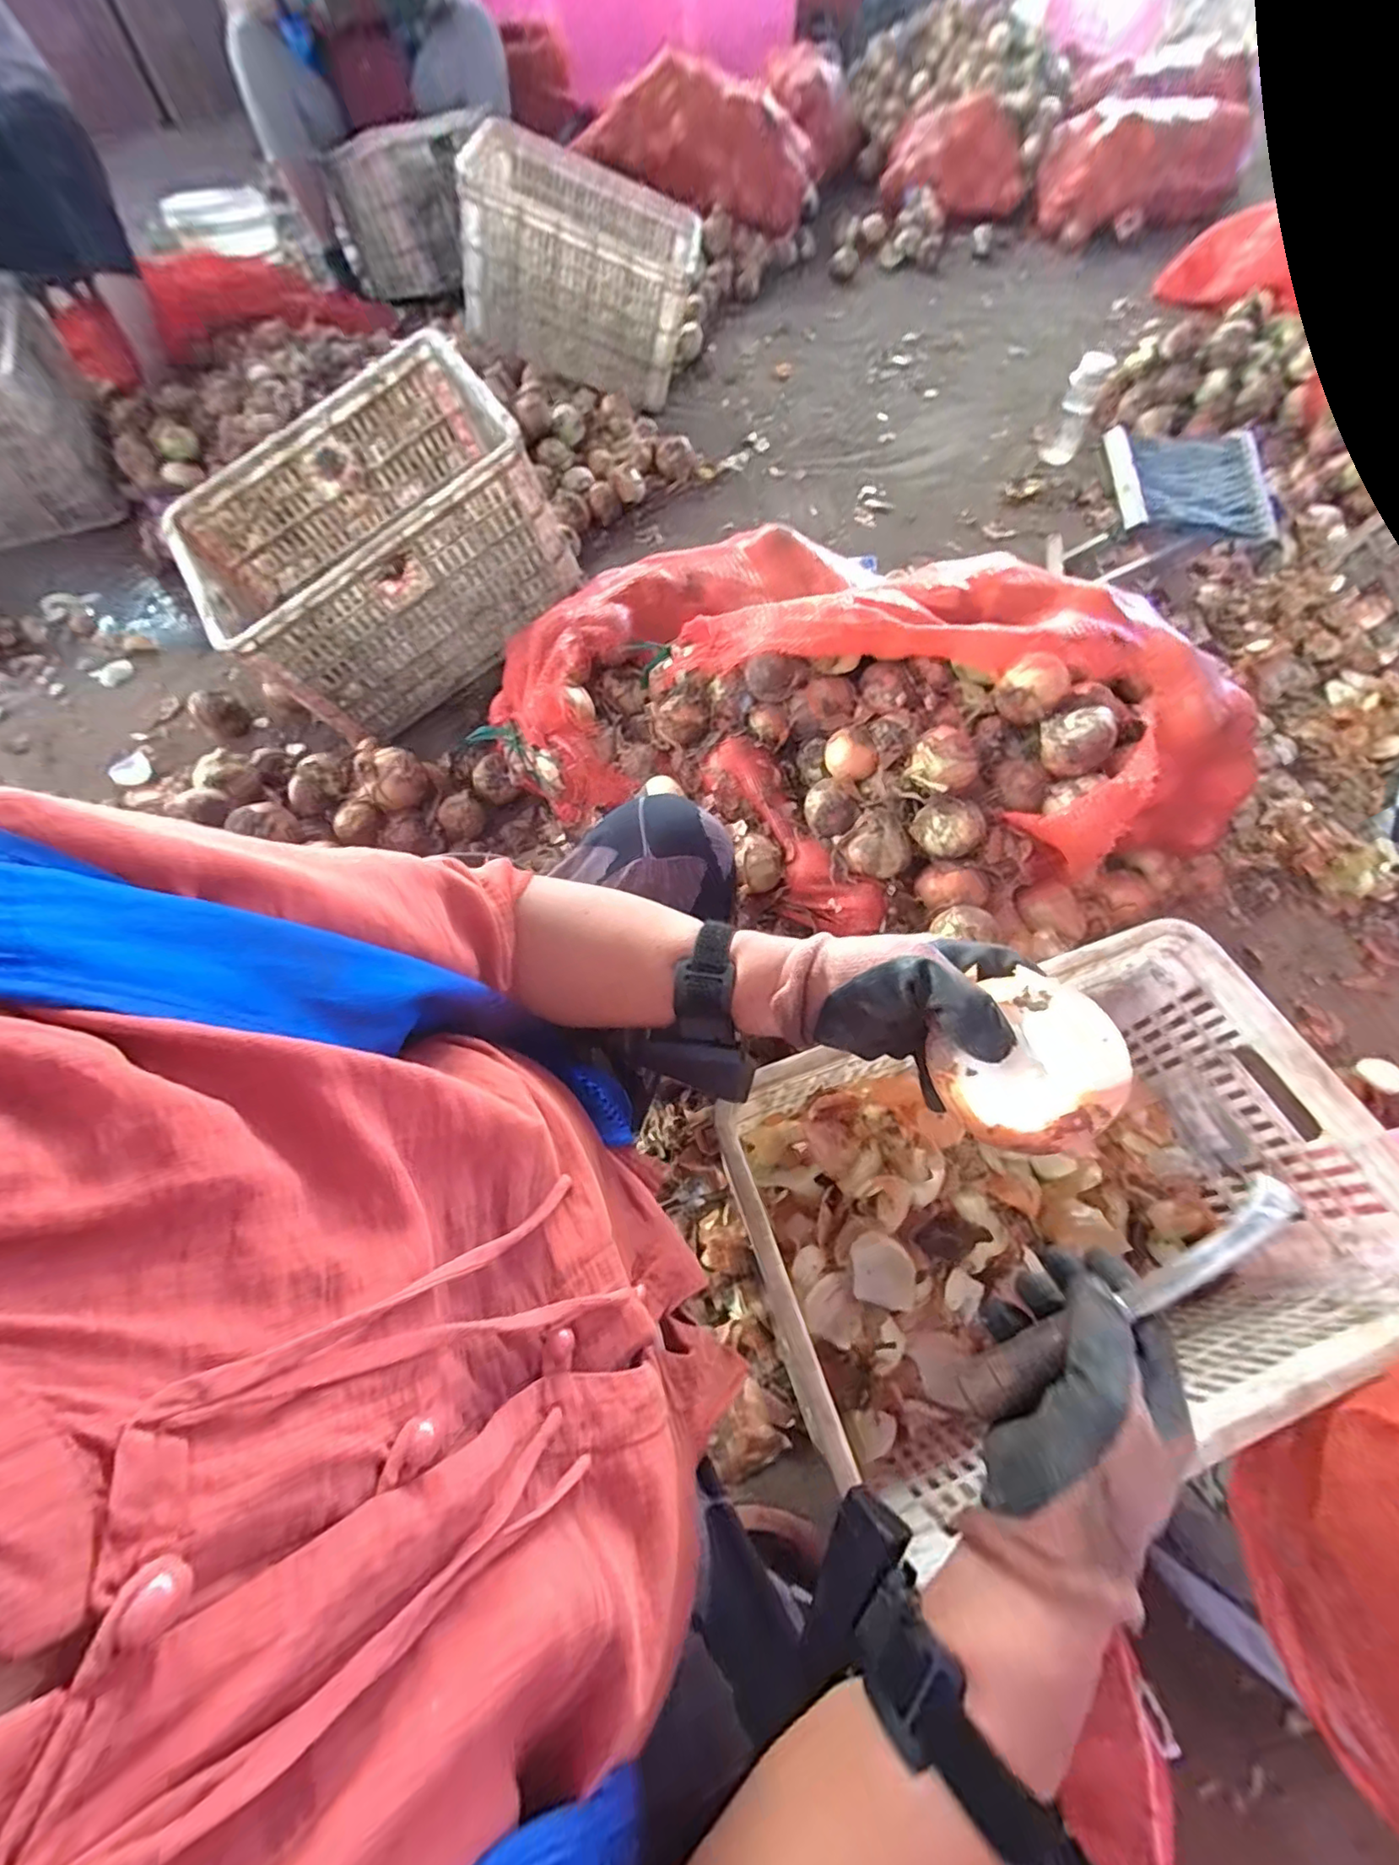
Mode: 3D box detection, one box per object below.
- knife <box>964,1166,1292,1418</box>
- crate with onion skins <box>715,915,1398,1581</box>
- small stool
[{"bbox_3d":[0.228,0.192,0.313,0.202,0.018,0.022,-30,69,-1],"label":"knife"},{"bbox_3d":[0.306,0.253,0.579,0.519,0.226,0.358,-19,67,-9],"label":"crate with onion skins"},{"bbox_3d":[0.834,-0.744,1.096,0.253,0.196,0.289,5,65,2],"label":"small stool"}]

